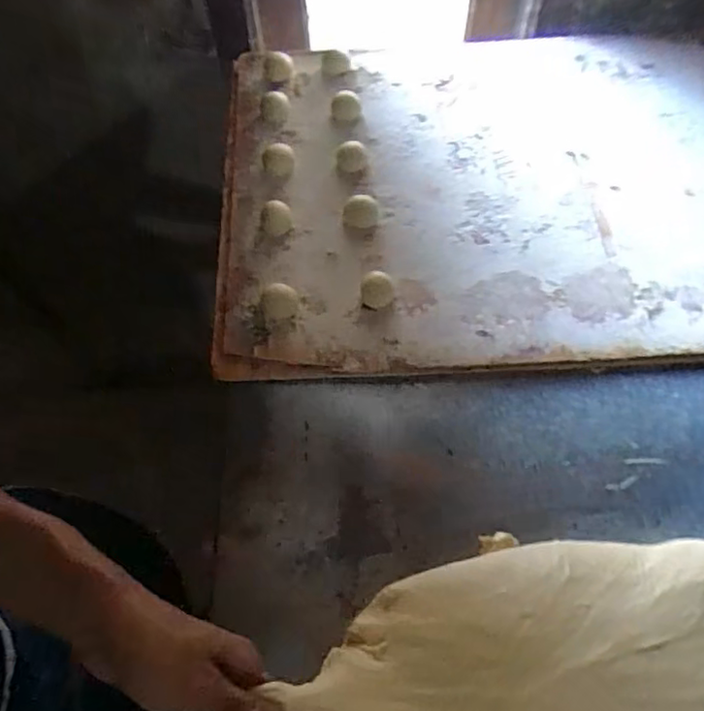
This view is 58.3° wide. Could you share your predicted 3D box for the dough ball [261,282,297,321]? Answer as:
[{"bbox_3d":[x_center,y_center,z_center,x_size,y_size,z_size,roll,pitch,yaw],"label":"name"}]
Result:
[{"bbox_3d":[-0.064,-0.047,0.559,0.031,0.016,0.028,-2,63,0],"label":"dough ball"}]

